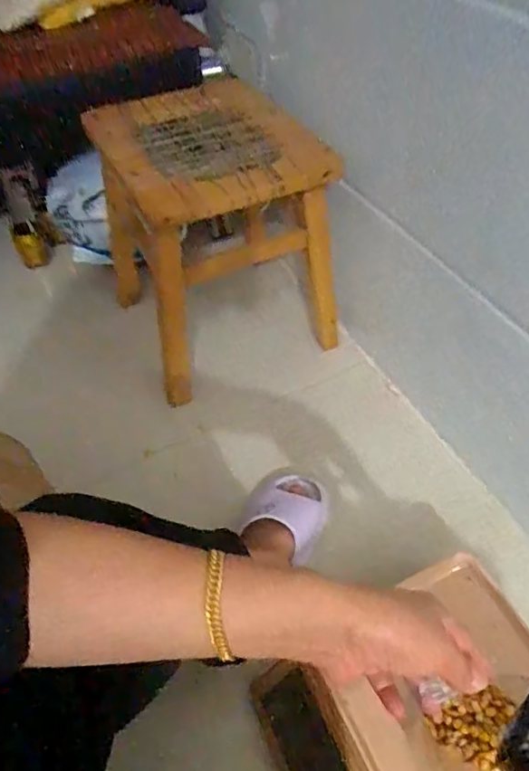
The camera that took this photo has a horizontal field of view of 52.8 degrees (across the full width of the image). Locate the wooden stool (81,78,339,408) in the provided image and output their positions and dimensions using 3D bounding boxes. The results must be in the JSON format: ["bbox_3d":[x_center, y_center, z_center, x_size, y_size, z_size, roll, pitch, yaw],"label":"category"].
[{"bbox_3d":[-0.115,-0.265,0.947,0.295,0.385,0.374,-22,53,-15],"label":"wooden stool"}]

